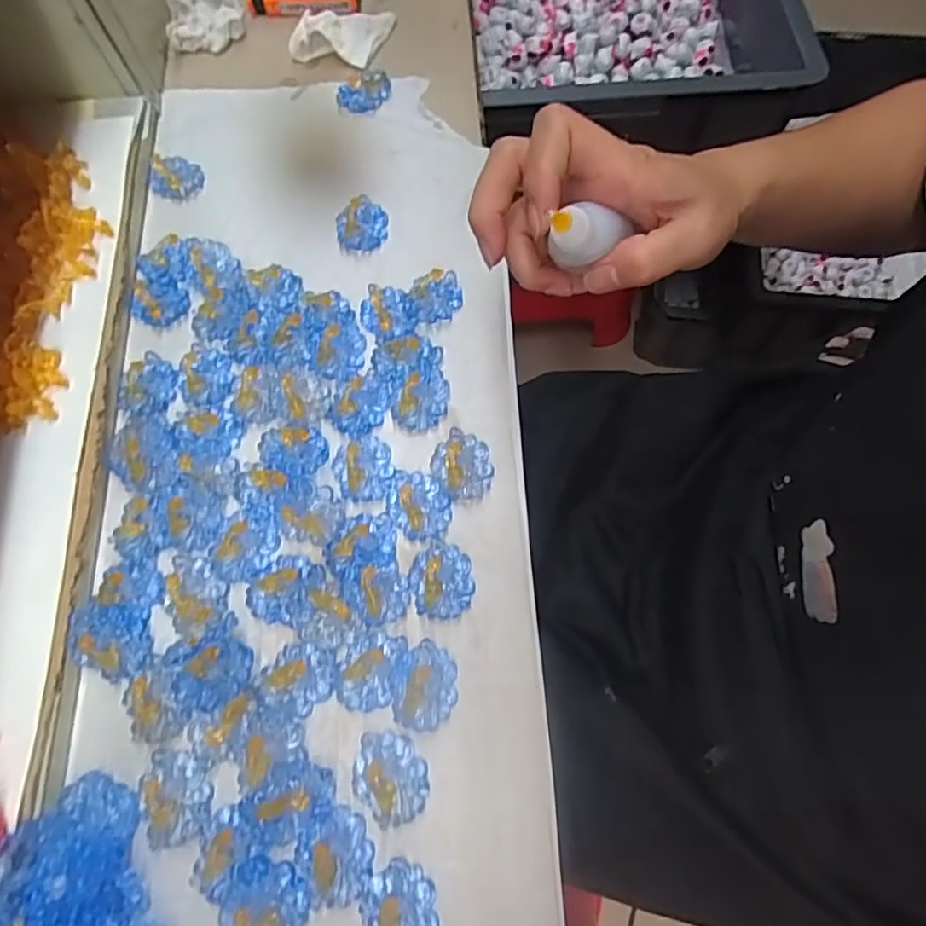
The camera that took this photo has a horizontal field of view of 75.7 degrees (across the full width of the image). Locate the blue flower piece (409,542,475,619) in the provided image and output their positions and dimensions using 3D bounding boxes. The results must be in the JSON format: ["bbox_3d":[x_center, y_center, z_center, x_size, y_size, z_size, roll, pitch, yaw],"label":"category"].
[{"bbox_3d":[-0.010,0.057,0.290,0.030,0.005,0.036,-9,70,-4],"label":"blue flower piece"}]

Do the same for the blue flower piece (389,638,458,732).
[{"bbox_3d":[-0.018,0.101,0.273,0.030,0.008,0.037,-2,70,-1],"label":"blue flower piece"}]

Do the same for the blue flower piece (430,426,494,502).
[{"bbox_3d":[0.000,0.000,0.308,0.030,0.008,0.038,-15,70,-6],"label":"blue flower piece"}]

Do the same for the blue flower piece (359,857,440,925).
[{"bbox_3d":[-0.026,0.186,0.245,0.030,0.005,0.037,-10,70,-4],"label":"blue flower piece"}]

